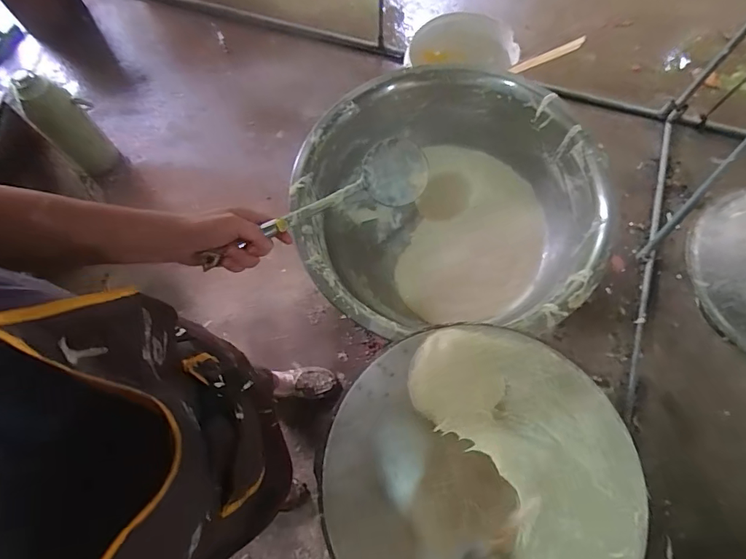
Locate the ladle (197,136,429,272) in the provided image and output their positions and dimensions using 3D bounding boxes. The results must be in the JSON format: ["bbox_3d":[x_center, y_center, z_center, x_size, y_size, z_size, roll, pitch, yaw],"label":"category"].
[{"bbox_3d":[-0.070,-0.095,0.594,0.335,0.084,0.079,-31,71,-30],"label":"ladle"}]

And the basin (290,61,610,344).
[{"bbox_3d":[0.136,-0.141,0.869,0.523,0.184,0.514,0,69,1],"label":"basin"}]

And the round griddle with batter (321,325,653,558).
[{"bbox_3d":[0.137,0.244,0.558,0.381,0.031,0.367,0,69,1],"label":"round griddle with batter"}]

